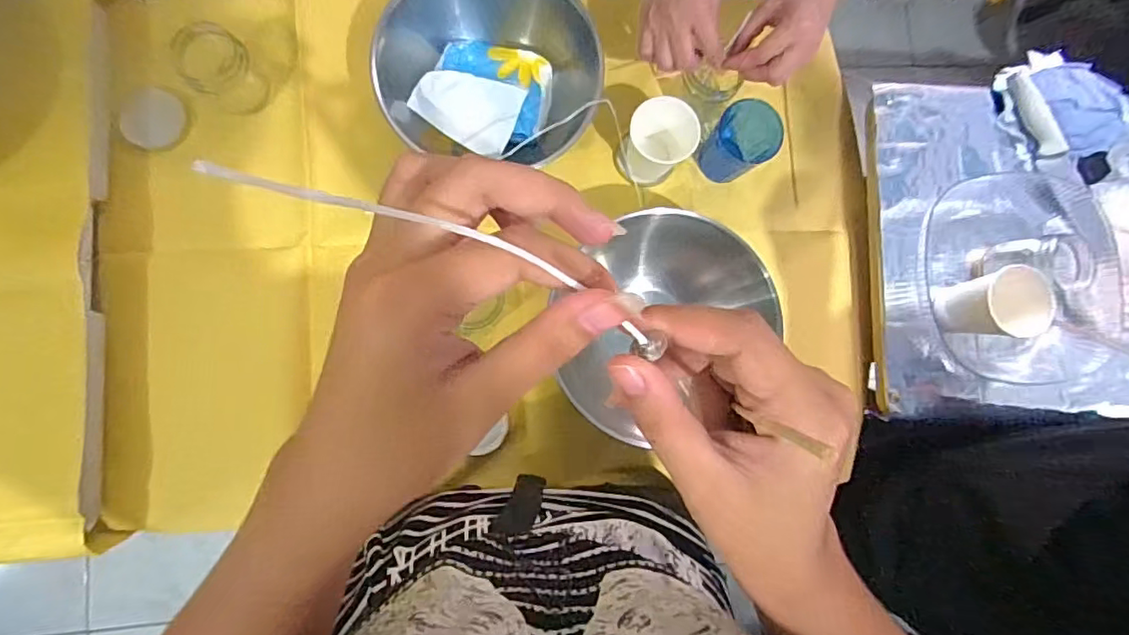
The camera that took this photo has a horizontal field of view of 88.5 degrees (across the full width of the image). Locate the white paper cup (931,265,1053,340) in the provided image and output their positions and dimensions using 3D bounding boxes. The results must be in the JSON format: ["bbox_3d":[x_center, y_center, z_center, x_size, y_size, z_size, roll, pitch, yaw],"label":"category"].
[{"bbox_3d":[0.458,-0.011,0.626,0.065,0.100,0.068,1,83,-5],"label":"white paper cup"}]

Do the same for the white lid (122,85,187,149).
[{"bbox_3d":[-0.464,-0.224,0.654,0.058,0.004,0.067,18,83,-23],"label":"white lid"}]

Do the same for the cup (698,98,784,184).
[{"bbox_3d":[0.202,-0.200,0.665,0.068,0.073,0.073,1,83,-5],"label":"cup"}]

